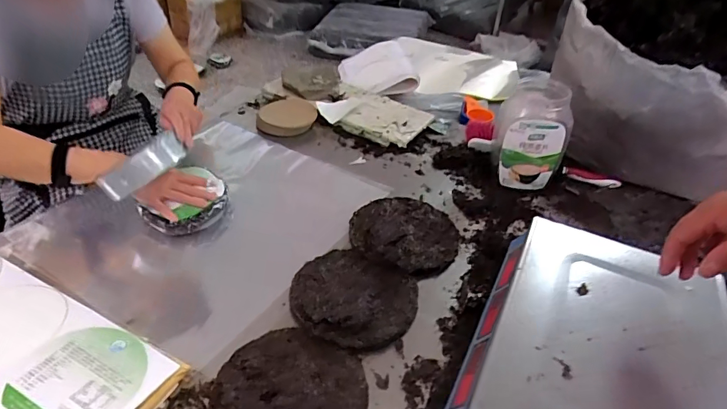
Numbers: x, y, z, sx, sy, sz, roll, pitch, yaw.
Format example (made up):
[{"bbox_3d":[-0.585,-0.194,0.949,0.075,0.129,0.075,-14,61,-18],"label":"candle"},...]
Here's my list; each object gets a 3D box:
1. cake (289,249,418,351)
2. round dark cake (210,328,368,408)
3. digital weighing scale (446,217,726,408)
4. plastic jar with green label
[{"bbox_3d":[-0.019,0.145,0.725,0.195,0.028,0.173,24,42,21],"label":"cake"},{"bbox_3d":[-0.098,0.250,0.595,0.189,0.019,0.189,4,39,-3],"label":"round dark cake"},{"bbox_3d":[0.249,0.157,0.490,0.235,0.083,0.324,19,41,19],"label":"digital weighing scale"},{"bbox_3d":[0.357,-0.144,0.958,0.130,0.228,0.119,8,39,2],"label":"plastic jar with green label"}]

